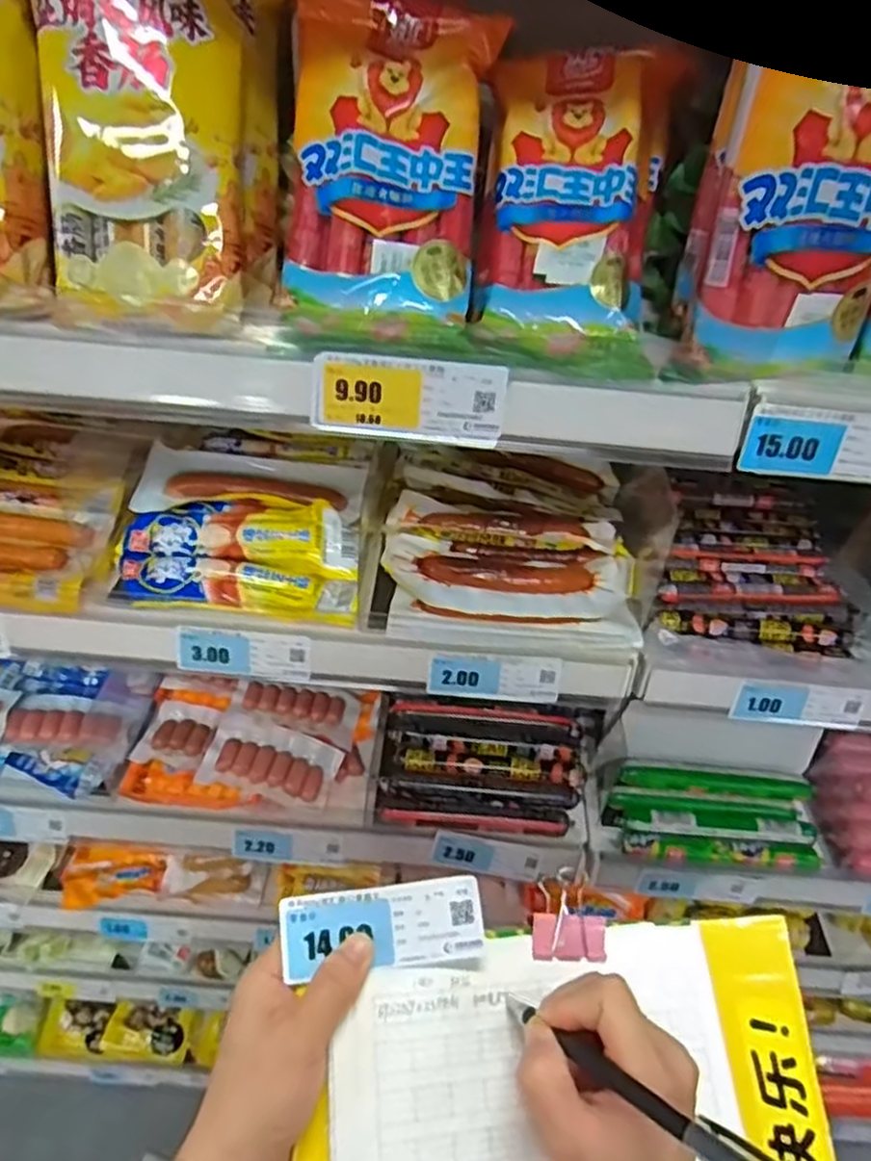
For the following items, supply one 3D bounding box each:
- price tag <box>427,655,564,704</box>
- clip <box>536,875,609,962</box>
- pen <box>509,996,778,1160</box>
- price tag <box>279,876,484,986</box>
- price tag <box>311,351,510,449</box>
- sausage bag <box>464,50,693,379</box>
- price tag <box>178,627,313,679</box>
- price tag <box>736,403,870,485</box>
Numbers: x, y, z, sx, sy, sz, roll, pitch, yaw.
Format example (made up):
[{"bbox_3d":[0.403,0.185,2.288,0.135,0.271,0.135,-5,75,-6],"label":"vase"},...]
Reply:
[{"bbox_3d":[0.045,0.075,0.555,0.098,0.036,0.004,3,19,-1],"label":"price tag"},{"bbox_3d":[0.072,0.178,0.388,0.039,0.017,0.041,7,45,1],"label":"clip"},{"bbox_3d":[0.077,0.203,0.296,0.014,0.156,0.009,-28,99,-29],"label":"pen"},{"bbox_3d":[-0.026,0.173,0.362,0.097,0.009,0.037,-5,75,-3],"label":"price tag"},{"bbox_3d":[-0.014,-0.098,0.395,0.102,0.043,0.004,6,24,-1],"label":"price tag"},{"bbox_3d":[0.078,-0.206,0.398,0.096,0.029,0.188,9,83,2],"label":"sausage bag"},{"bbox_3d":[-0.144,0.057,0.551,0.099,0.034,0.005,5,16,-1],"label":"price tag"},{"bbox_3d":[0.219,-0.073,0.401,0.099,0.039,0.005,6,31,-1],"label":"price tag"}]

